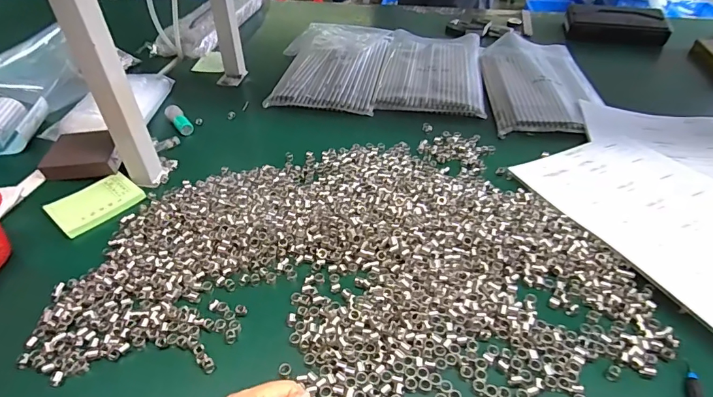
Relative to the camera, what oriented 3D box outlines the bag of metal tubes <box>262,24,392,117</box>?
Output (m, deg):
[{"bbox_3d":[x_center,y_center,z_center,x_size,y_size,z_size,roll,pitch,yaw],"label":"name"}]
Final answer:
[{"bbox_3d":[-0.048,-0.265,0.821,0.201,0.024,0.310,5,41,8],"label":"bag of metal tubes"}]

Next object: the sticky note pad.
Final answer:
[{"bbox_3d":[-0.321,0.005,0.531,0.074,0.010,0.096,31,50,32],"label":"sticky note pad"}]

